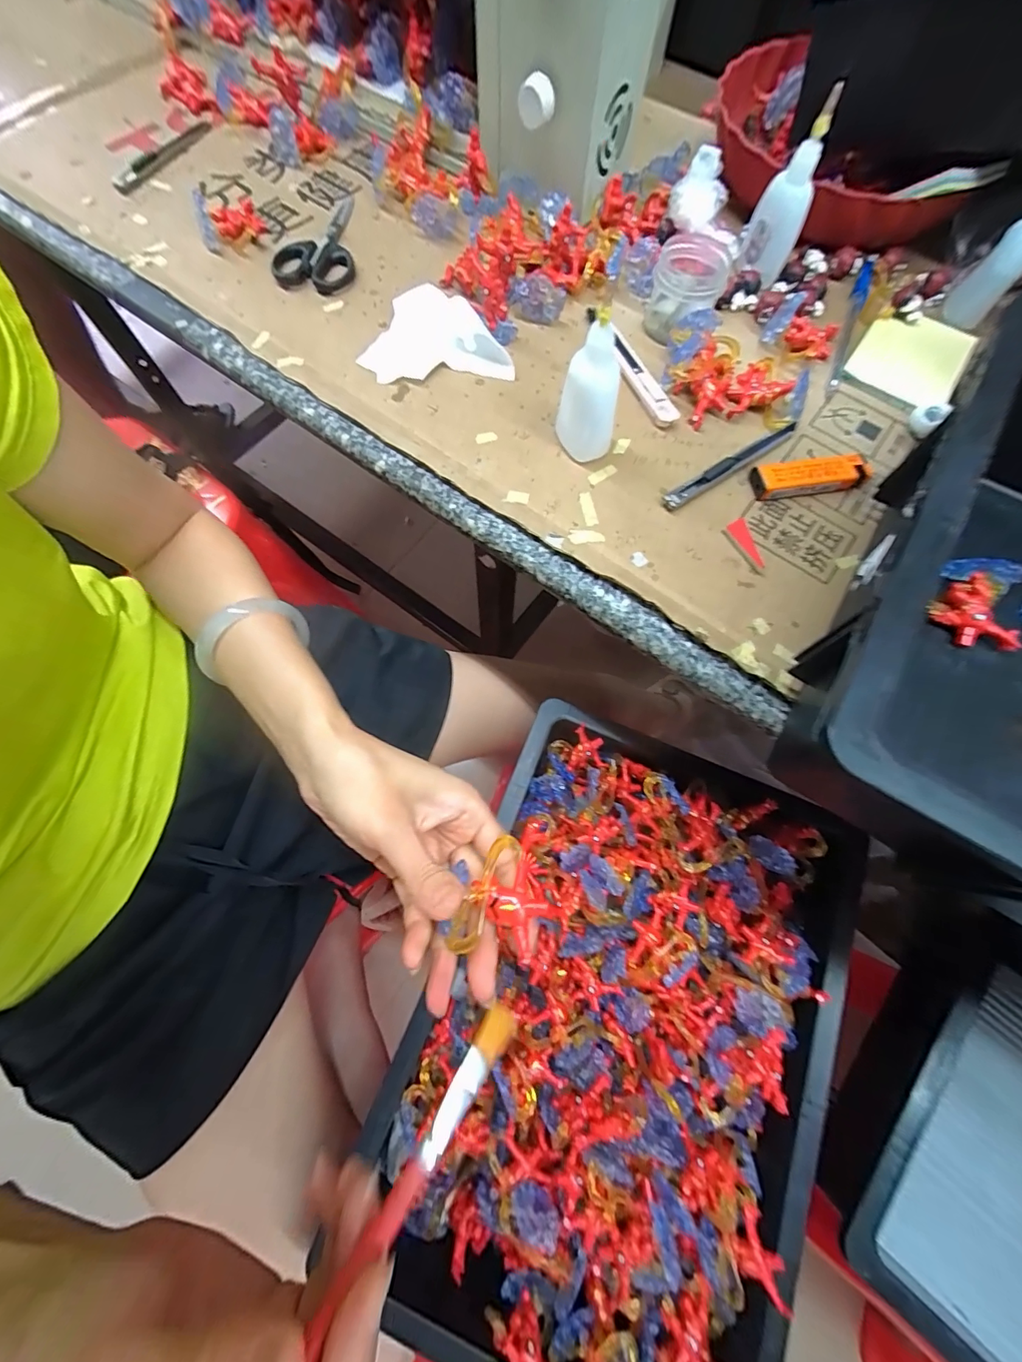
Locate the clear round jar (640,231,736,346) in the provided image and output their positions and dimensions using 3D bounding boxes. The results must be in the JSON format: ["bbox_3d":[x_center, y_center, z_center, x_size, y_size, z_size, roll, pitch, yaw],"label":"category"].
[{"bbox_3d":[0.135,-0.302,0.351,0.054,0.044,0.063,13,71,3],"label":"clear round jar"}]

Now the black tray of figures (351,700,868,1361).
[{"bbox_3d":[0.091,0.273,0.370,0.316,0.069,0.440,23,72,6],"label":"black tray of figures"}]

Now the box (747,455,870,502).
[{"bbox_3d":[0.210,-0.142,0.314,0.079,0.014,0.023,-10,72,-5],"label":"box"}]

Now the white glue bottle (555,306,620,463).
[{"bbox_3d":[0.049,-0.180,0.286,0.032,0.085,0.027,0,71,-1],"label":"white glue bottle"}]

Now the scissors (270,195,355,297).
[{"bbox_3d":[-0.167,-0.382,0.397,0.063,0.014,0.141,-3,71,-3],"label":"scissors"}]

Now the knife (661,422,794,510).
[{"bbox_3d":[0.157,-0.155,0.323,0.126,0.006,0.011,-34,75,-12],"label":"knife"}]

